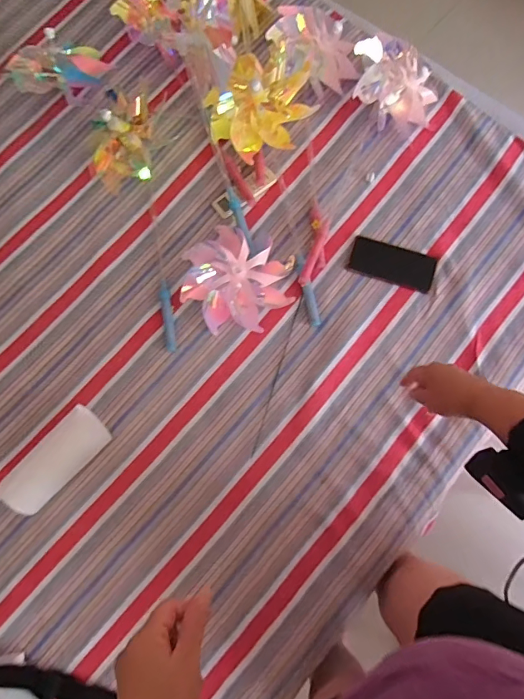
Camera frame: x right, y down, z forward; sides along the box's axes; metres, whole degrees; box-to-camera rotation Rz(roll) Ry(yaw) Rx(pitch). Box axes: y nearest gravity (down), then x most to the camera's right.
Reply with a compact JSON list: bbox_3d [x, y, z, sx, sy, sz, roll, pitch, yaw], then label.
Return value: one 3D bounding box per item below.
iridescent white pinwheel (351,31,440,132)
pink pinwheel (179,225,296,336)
[{"bbox_3d":[0.259,-0.517,0.817,0.153,0.111,0.157,-20,80,-4],"label":"iridescent white pinwheel"},{"bbox_3d":[-0.048,-0.137,0.784,0.197,0.043,0.198,0,79,1],"label":"pink pinwheel"}]

